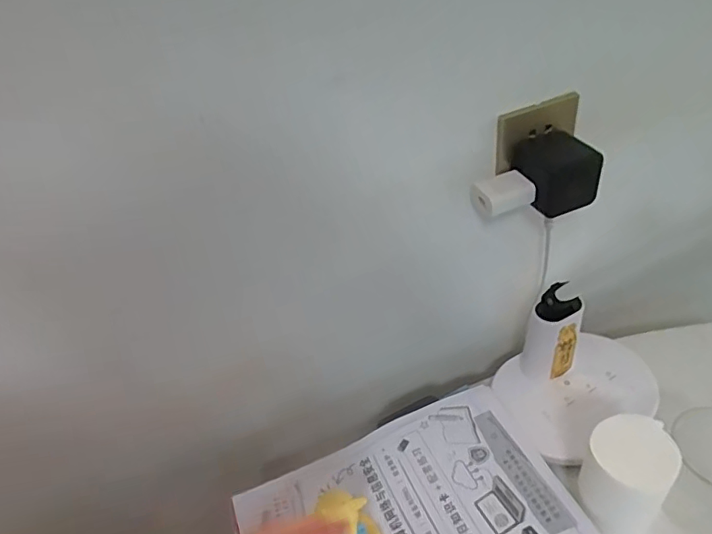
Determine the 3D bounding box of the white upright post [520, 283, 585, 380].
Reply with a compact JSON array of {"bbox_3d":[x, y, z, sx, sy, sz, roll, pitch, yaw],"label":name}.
[{"bbox_3d":[0.220,0.073,0.574,0.050,0.123,0.048,-5,40,5],"label":"white upright post"}]

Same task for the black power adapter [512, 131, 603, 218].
[{"bbox_3d":[0.192,-0.094,0.494,0.062,0.056,0.064,-18,41,-10],"label":"black power adapter"}]

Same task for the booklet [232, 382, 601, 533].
[{"bbox_3d":[0.052,0.243,0.480,0.295,0.015,0.207,-20,43,-10],"label":"booklet"}]

